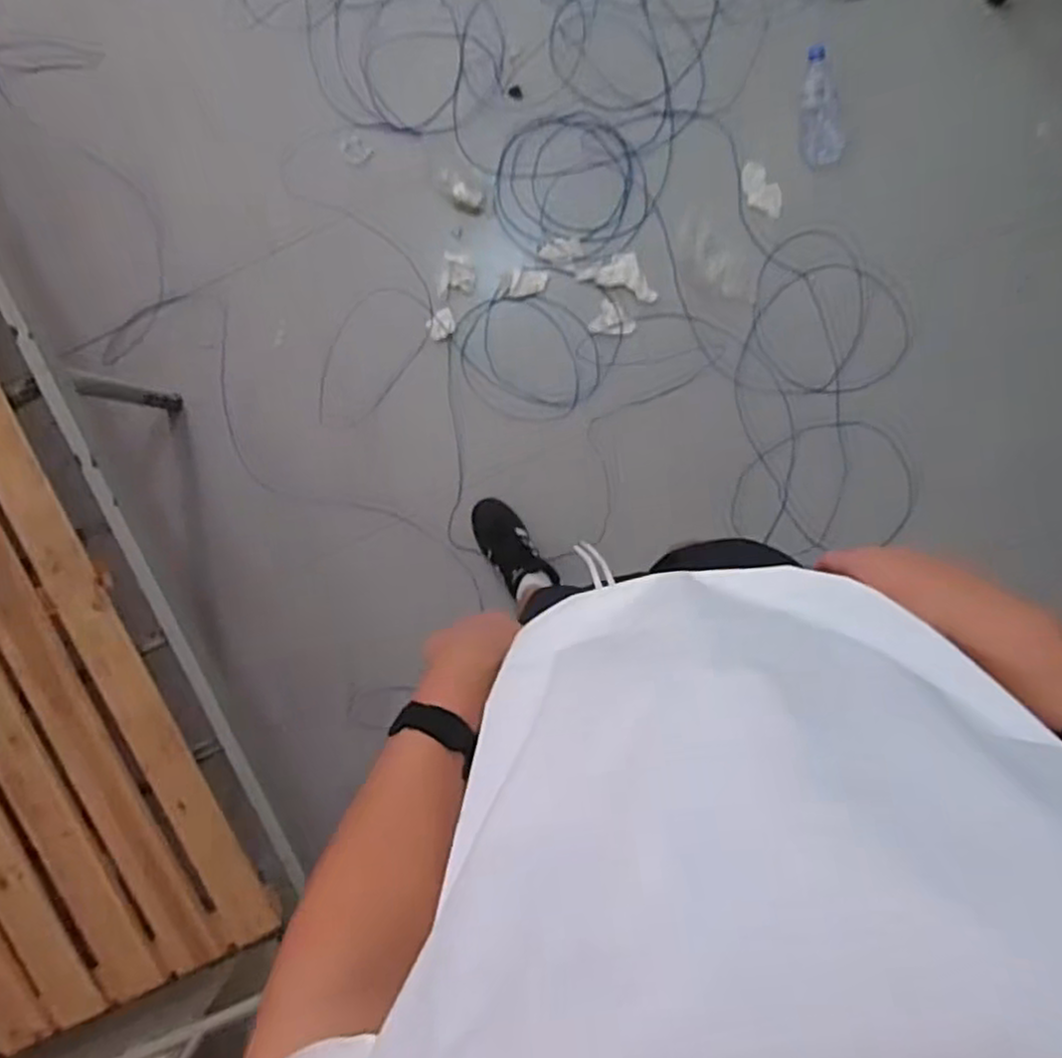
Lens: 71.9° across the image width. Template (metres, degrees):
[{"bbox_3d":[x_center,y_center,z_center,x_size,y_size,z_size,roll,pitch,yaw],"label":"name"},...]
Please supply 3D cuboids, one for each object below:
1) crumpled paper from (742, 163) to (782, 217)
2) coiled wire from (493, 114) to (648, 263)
[{"bbox_3d":[0.465,-0.684,1.474,0.066,0.014,0.114,-15,91,-2],"label":"crumpled paper"},{"bbox_3d":[0.080,-0.685,1.468,0.299,0.013,0.284,1,90,-2],"label":"coiled wire"}]

